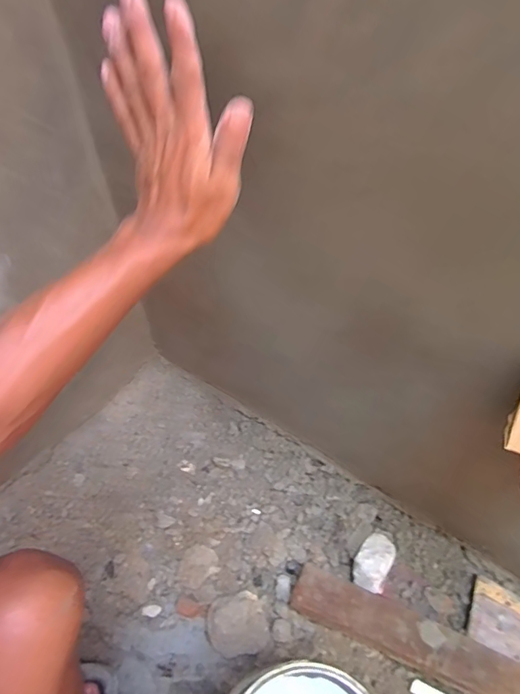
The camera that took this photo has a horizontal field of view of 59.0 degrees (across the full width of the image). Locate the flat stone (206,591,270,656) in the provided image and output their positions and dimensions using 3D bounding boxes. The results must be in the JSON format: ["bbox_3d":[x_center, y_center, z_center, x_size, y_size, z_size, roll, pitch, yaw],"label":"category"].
[{"bbox_3d":[-0.033,0.393,0.651,0.079,0.048,0.073,1,59,-2],"label":"flat stone"}]

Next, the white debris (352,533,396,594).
[{"bbox_3d":[0.172,0.326,0.701,0.052,0.058,0.084,23,60,10],"label":"white debris"}]

